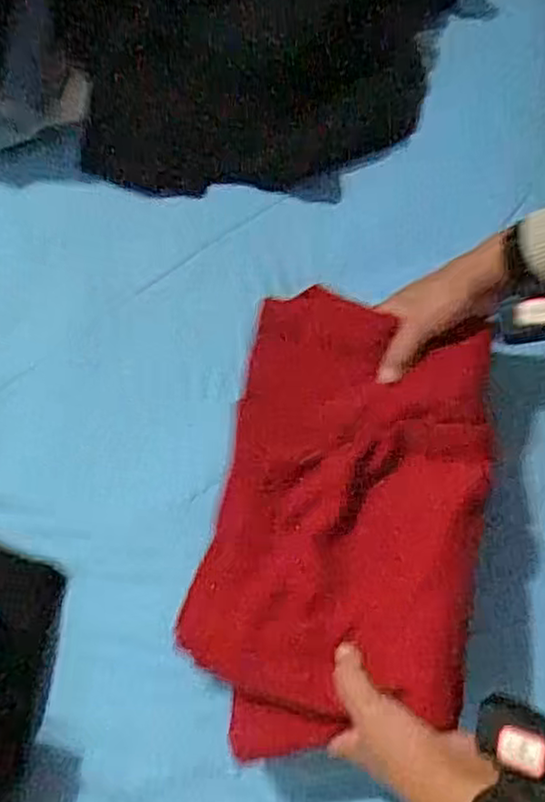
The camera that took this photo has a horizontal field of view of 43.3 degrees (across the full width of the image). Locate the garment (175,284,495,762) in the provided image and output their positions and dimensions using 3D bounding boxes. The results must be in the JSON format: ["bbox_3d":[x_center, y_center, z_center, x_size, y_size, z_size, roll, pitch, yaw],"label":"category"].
[{"bbox_3d":[0.056,0.086,0.573,0.227,0.050,0.388,4,65,22],"label":"garment"}]

